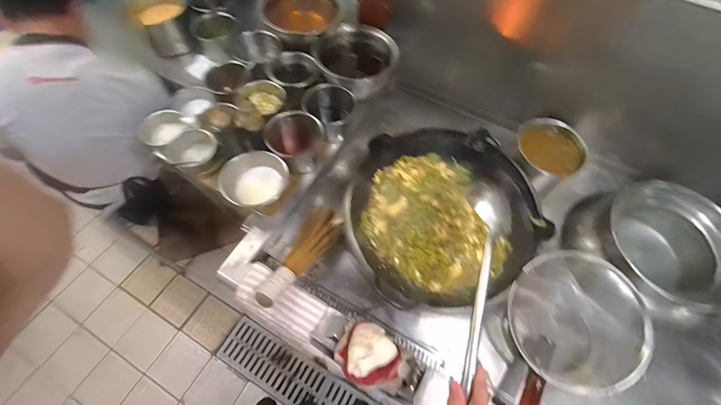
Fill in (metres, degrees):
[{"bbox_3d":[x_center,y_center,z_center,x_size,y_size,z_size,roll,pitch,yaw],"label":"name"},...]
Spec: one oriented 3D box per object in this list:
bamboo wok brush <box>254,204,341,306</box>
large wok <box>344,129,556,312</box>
[{"bbox_3d":[-0.156,0.124,0.774,0.101,0.081,0.288,30,65,14],"label":"bamboo wok brush"},{"bbox_3d":[0.213,0.029,0.794,0.471,0.132,0.456,0,62,0],"label":"large wok"}]

